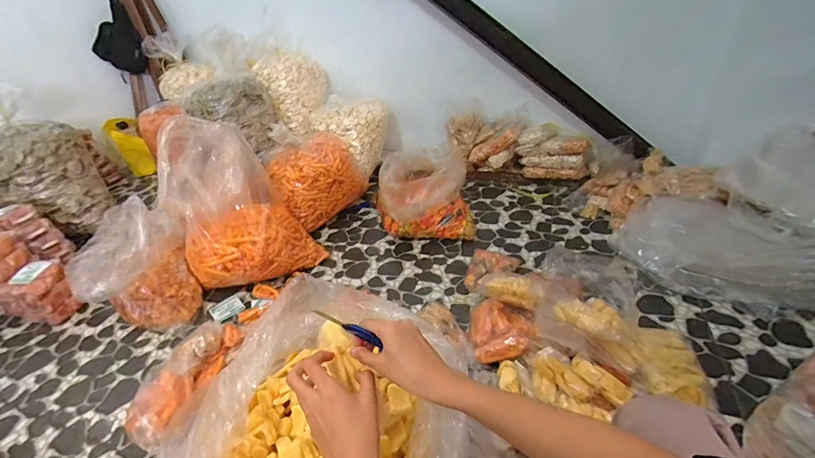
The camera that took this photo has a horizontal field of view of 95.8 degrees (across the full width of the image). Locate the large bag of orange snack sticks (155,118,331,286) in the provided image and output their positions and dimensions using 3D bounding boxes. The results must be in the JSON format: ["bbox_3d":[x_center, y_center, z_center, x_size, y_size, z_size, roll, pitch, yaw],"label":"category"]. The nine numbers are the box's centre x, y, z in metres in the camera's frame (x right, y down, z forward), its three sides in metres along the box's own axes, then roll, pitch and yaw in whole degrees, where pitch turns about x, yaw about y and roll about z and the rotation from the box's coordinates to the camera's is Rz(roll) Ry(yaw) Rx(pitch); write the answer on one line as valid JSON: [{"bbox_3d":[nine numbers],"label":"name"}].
[{"bbox_3d":[-0.577,-0.066,1.239,0.369,0.532,0.318,-32,41,-30],"label":"large bag of orange snack sticks"}]

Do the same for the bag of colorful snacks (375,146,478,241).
[{"bbox_3d":[0.062,-0.138,1.428,0.329,0.275,0.336,-8,35,-1],"label":"bag of colorful snacks"}]

